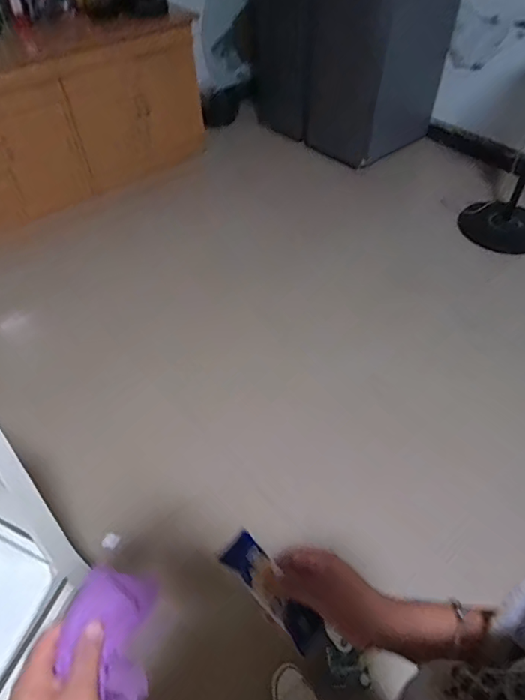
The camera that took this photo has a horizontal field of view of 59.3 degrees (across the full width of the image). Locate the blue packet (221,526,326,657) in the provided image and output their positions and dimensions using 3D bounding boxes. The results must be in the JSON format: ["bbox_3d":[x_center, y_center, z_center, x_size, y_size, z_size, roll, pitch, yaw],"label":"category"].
[{"bbox_3d":[0.010,0.239,0.458,0.037,0.011,0.120,-37,79,-27],"label":"blue packet"}]

